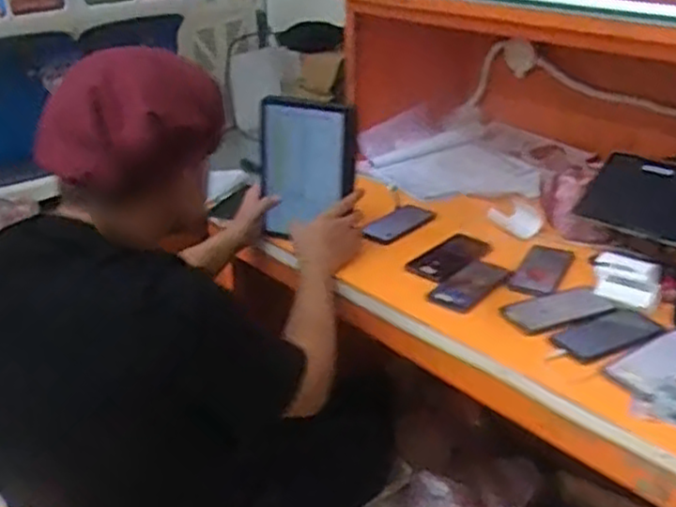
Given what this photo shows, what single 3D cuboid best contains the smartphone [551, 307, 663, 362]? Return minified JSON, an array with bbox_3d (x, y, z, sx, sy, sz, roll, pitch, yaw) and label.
[{"bbox_3d":[0.384,0.114,1.032,0.153,0.005,0.080,-14,29,-24],"label":"smartphone"}]

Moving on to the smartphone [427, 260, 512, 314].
[{"bbox_3d":[0.217,0.049,1.166,0.071,0.010,0.176,21,34,37],"label":"smartphone"}]

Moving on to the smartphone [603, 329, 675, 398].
[{"bbox_3d":[0.433,0.144,0.964,0.165,0.010,0.074,-18,31,-29],"label":"smartphone"}]

